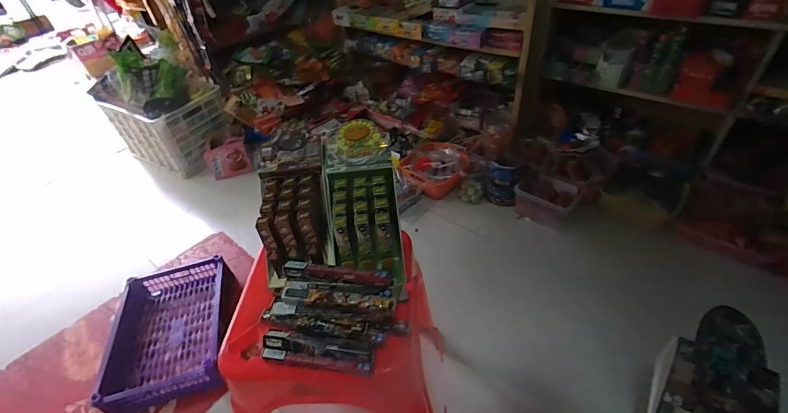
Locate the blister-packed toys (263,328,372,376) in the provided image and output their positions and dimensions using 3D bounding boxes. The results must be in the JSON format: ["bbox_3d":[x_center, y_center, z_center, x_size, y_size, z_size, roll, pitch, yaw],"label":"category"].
[{"bbox_3d":[-0.104,0.200,0.519,0.161,0.040,0.039,5,43,12],"label":"blister-packed toys"}]

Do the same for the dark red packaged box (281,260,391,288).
[{"bbox_3d":[-0.082,0.098,0.535,0.154,0.020,0.023,5,43,12],"label":"dark red packaged box"}]

